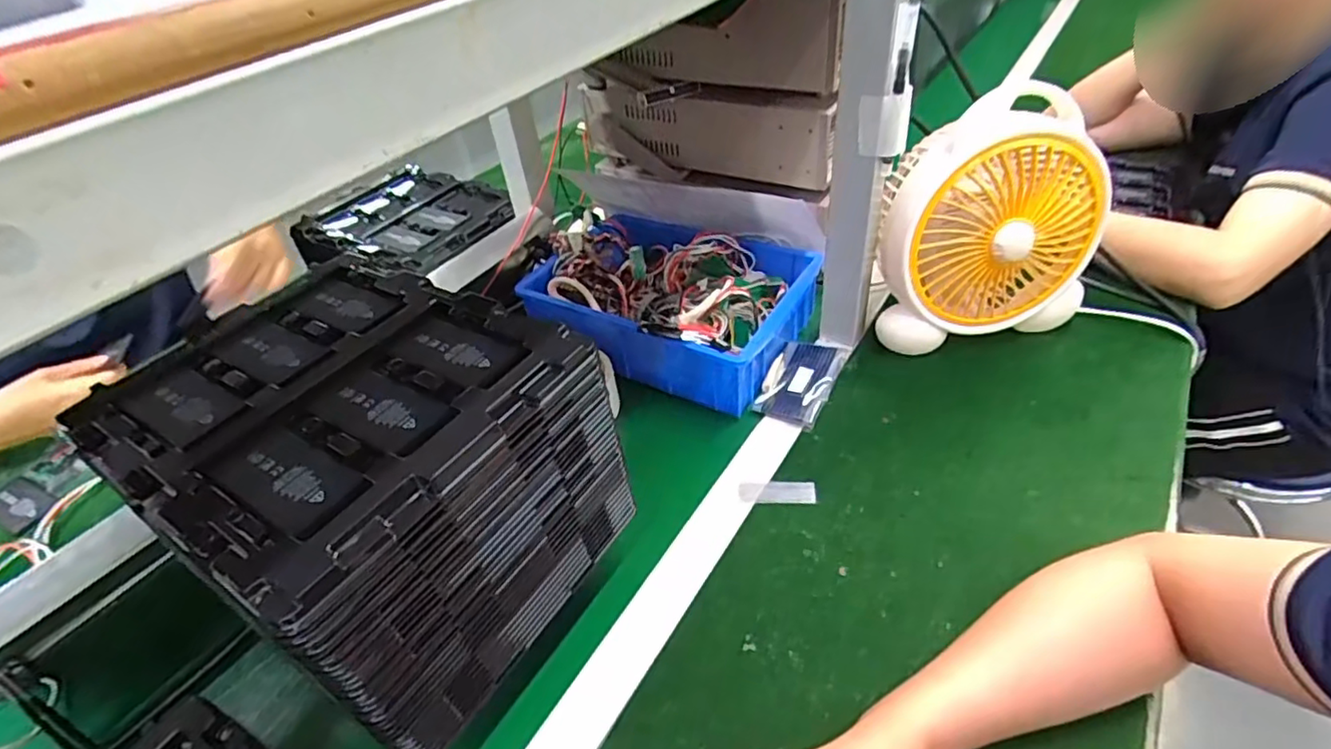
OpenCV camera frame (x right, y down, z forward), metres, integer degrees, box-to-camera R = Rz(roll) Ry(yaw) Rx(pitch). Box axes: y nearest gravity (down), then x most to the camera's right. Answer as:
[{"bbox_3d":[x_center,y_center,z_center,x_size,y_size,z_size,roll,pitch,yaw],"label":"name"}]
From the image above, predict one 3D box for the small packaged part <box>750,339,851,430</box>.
[{"bbox_3d":[0.135,0.005,0.653,0.072,0.017,0.112,15,46,24],"label":"small packaged part"}]

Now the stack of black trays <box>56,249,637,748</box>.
[{"bbox_3d":[-0.196,0.065,0.435,0.264,0.165,0.207,20,48,29],"label":"stack of black trays"}]

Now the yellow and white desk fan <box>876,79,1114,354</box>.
[{"bbox_3d":[0.318,-0.137,0.624,0.207,0.231,0.090,-4,41,4],"label":"yellow and white desk fan"}]

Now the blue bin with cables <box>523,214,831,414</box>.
[{"bbox_3d":[0.007,-0.092,0.713,0.292,0.098,0.212,21,48,29],"label":"blue bin with cables"}]

